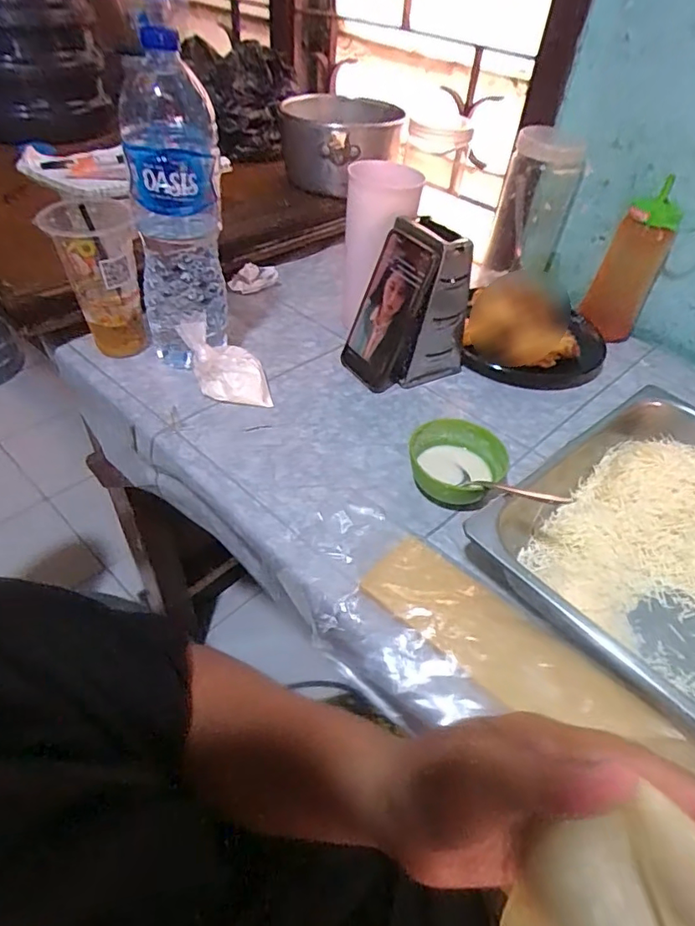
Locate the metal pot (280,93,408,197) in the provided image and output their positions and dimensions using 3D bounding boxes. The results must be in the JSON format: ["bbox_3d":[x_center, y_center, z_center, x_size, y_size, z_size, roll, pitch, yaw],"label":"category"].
[{"bbox_3d":[-0.009,-0.495,0.855,0.183,0.095,0.213,0,45,-6],"label":"metal pot"}]

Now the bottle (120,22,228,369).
[{"bbox_3d":[-0.177,-0.245,0.560,0.093,0.299,0.111,-11,47,-16],"label":"bottle"}]

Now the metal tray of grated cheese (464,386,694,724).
[{"bbox_3d":[0.300,0.074,0.465,0.322,0.065,0.273,-30,55,-31],"label":"metal tray of grated cheese"}]

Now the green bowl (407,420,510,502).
[{"bbox_3d":[0.105,-0.002,0.530,0.086,0.040,0.090,3,45,-3],"label":"green bowl"}]

